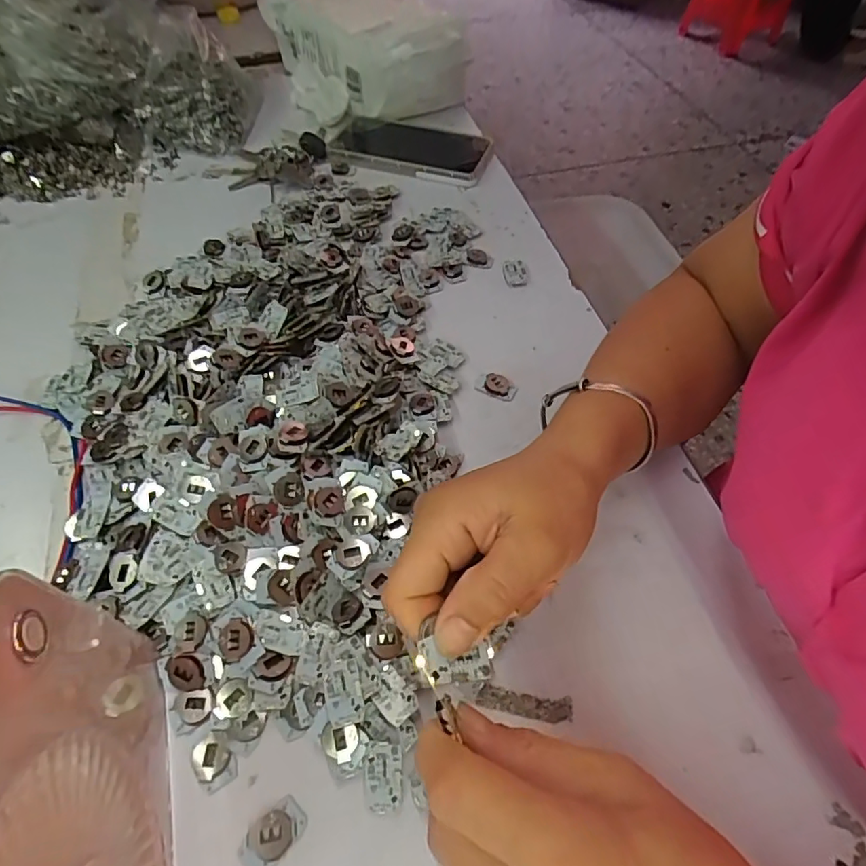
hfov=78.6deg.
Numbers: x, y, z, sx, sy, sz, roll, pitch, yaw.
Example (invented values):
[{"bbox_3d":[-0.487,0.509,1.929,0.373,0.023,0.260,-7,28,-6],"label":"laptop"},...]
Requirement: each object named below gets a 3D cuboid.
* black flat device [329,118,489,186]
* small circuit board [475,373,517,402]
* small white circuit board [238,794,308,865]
[{"bbox_3d":[-0.024,-0.304,0.559,0.167,0.011,0.098,17,57,12],"label":"black flat device"},{"bbox_3d":[0.046,-0.034,0.387,0.029,0.004,0.019,19,58,13],"label":"small circuit board"},{"bbox_3d":[-0.074,0.184,0.243,0.020,0.004,0.030,38,64,23],"label":"small white circuit board"}]

